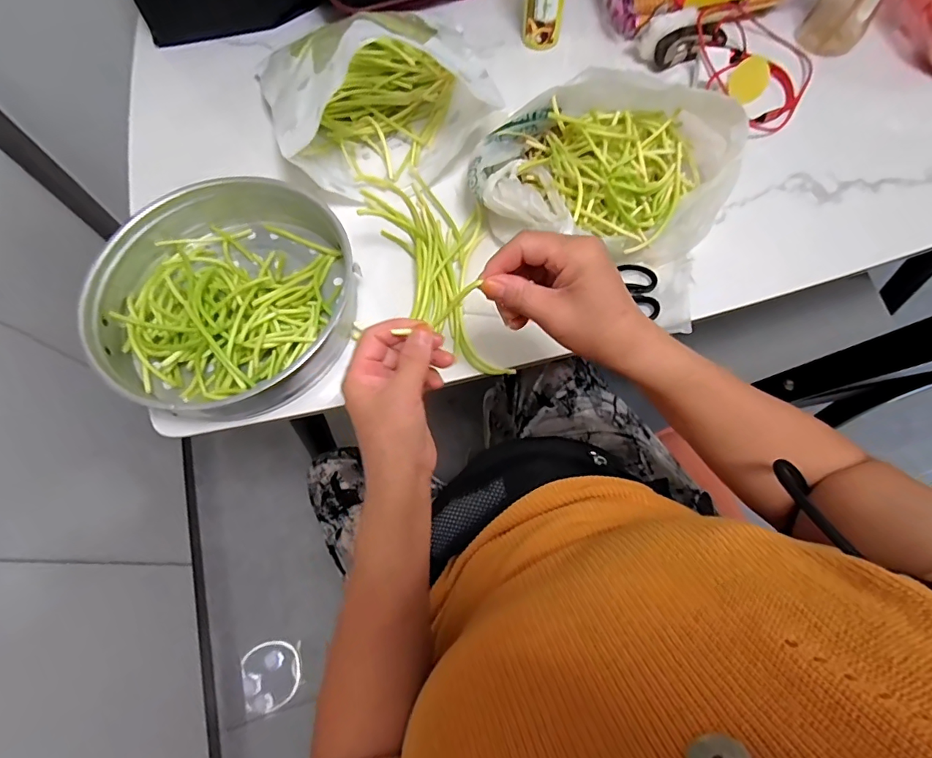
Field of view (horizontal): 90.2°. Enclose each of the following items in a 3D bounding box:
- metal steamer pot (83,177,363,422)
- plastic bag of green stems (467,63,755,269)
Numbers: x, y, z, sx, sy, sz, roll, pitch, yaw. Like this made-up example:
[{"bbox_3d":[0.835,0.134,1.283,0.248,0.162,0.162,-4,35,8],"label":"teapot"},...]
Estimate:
[{"bbox_3d":[-0.250,-0.092,0.498,0.255,0.085,0.257,-31,70,-10],"label":"metal steamer pot"},{"bbox_3d":[0.143,-0.221,0.495,0.268,0.082,0.192,18,70,9],"label":"plastic bag of green stems"}]

